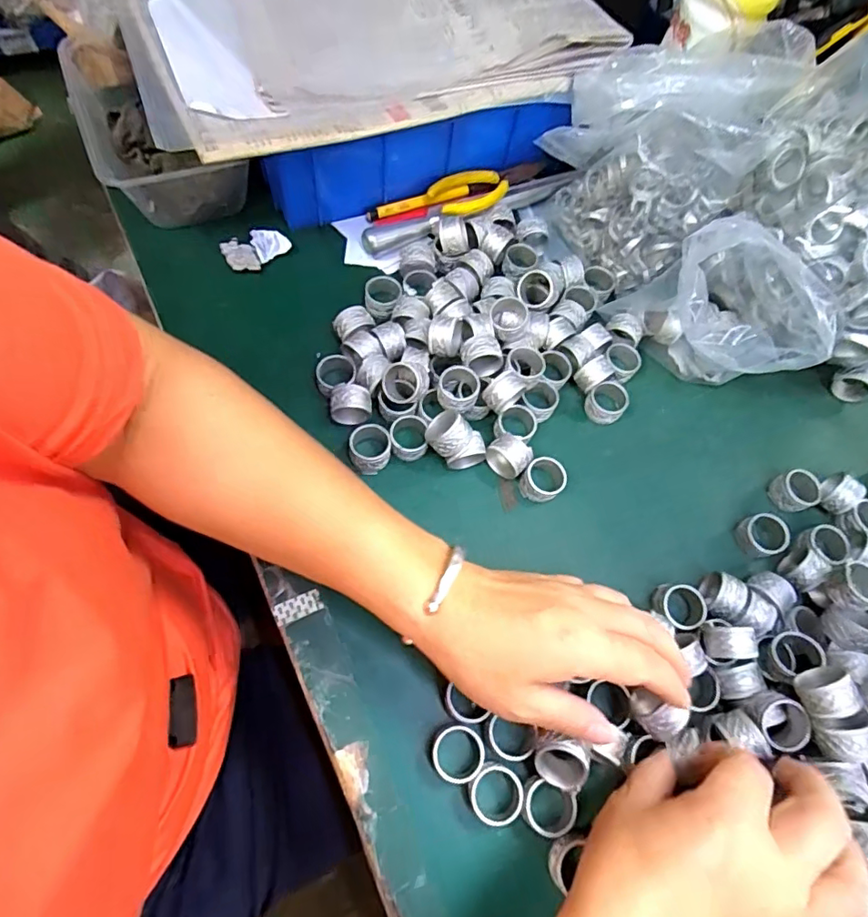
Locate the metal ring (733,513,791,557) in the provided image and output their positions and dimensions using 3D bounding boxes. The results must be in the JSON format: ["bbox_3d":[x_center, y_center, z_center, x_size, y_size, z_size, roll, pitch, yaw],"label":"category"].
[{"bbox_3d":[0.224,0.052,0.366,0.027,0.019,0.028,2,66,-5],"label":"metal ring"}]

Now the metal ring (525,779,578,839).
[{"bbox_3d":[0.061,0.187,0.287,0.029,0.013,0.024,21,66,3],"label":"metal ring"}]

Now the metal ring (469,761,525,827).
[{"bbox_3d":[0.033,0.179,0.287,0.028,0.016,0.029,2,66,-5],"label":"metal ring"}]

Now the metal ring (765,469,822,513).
[{"bbox_3d":[0.255,0.023,0.380,0.029,0.015,0.027,2,66,-5],"label":"metal ring"}]

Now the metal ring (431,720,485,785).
[{"bbox_3d":[0.012,0.160,0.293,0.028,0.014,0.029,2,66,-5],"label":"metal ring"}]

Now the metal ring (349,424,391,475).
[{"bbox_3d":[-0.042,-0.006,0.357,0.027,0.020,0.030,-5,67,-8],"label":"metal ring"}]

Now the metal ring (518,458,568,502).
[{"bbox_3d":[0.074,0.015,0.363,0.029,0.018,0.025,-23,71,-15],"label":"metal ring"}]

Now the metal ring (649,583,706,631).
[{"bbox_3d":[0.154,0.094,0.338,0.028,0.019,0.028,2,66,-5],"label":"metal ring"}]

